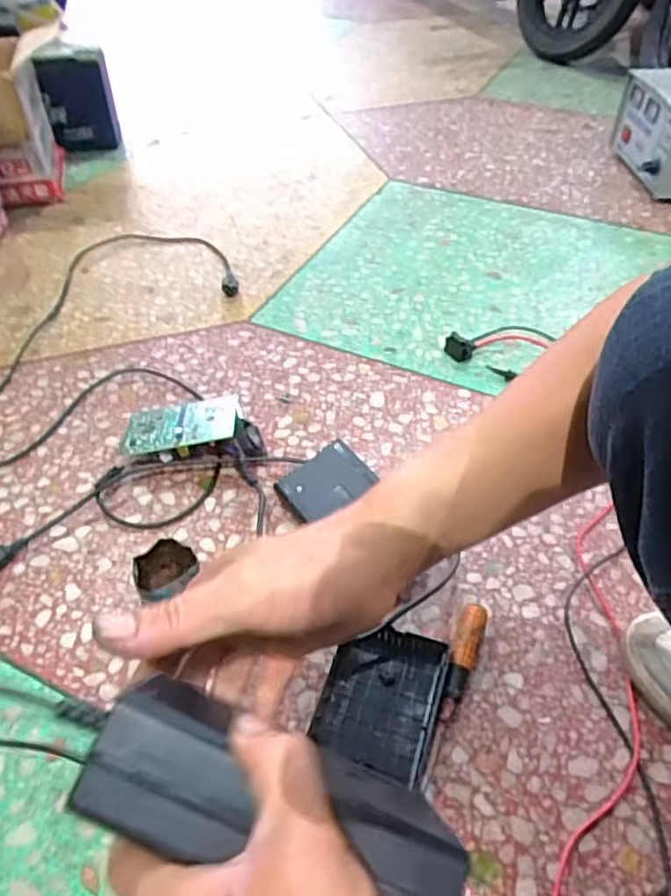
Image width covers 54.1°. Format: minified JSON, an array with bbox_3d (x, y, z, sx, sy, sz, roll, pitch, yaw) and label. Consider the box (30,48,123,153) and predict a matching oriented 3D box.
[{"bbox_3d":[-0.502,-0.673,1.285,0.135,0.165,0.034,-24,35,-29],"label":"box"}]

